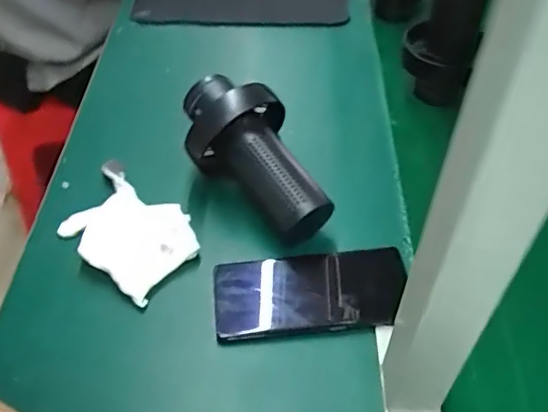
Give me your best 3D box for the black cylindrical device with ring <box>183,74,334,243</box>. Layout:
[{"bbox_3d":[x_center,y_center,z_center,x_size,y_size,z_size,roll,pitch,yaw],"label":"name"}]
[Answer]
[{"bbox_3d":[-0.019,-0.045,0.527,0.086,0.089,0.180,-30,69,-24],"label":"black cylindrical device with ring"}]

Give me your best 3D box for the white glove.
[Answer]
[{"bbox_3d":[-0.136,0.020,0.516,0.136,0.017,0.088,33,56,26],"label":"white glove"}]

